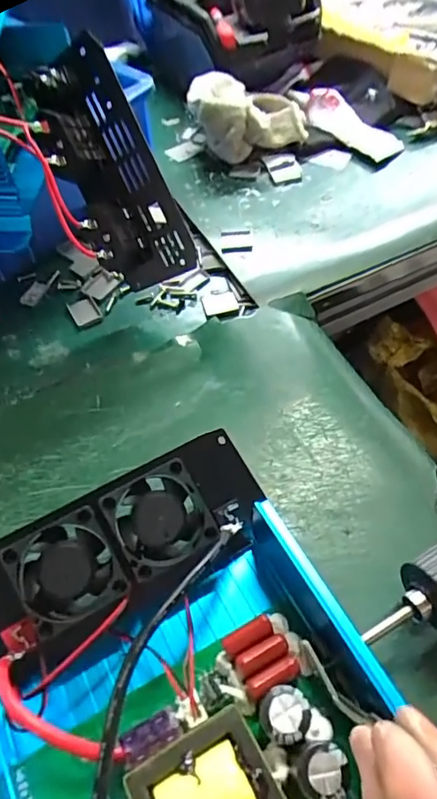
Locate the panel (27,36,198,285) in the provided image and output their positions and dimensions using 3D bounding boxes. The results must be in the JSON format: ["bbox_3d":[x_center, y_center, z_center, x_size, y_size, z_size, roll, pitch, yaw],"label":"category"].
[{"bbox_3d":[-0.066,-0.131,0.317,0.056,0.134,0.037,-34,23,-20],"label":"panel"}]

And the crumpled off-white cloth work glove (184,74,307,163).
[{"bbox_3d":[0.027,-0.240,0.450,0.097,0.055,0.055,-4,53,0],"label":"crumpled off-white cloth work glove"}]

